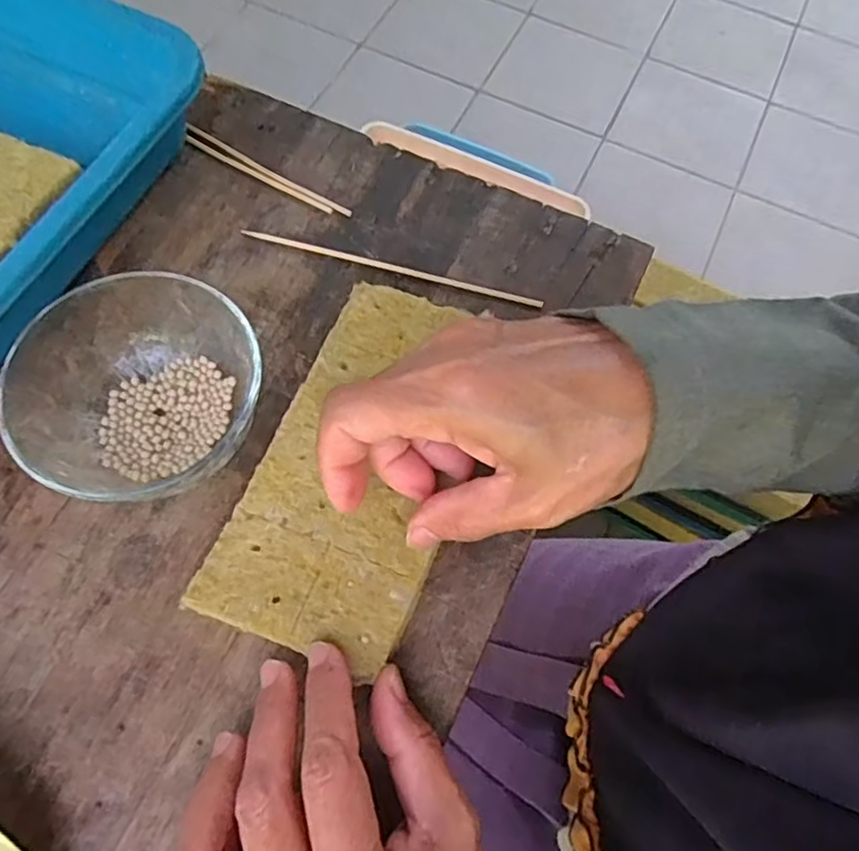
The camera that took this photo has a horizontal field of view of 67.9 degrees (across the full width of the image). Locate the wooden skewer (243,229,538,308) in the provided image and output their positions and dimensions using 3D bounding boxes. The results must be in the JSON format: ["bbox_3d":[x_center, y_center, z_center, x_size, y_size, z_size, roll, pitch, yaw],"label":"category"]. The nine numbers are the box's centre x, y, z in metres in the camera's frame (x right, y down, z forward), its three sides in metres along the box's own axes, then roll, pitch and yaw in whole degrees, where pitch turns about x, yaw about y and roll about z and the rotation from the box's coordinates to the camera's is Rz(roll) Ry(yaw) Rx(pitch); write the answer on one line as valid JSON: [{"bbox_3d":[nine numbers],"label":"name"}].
[{"bbox_3d":[-0.018,-0.076,0.305,0.146,0.005,0.004,16,67,4],"label":"wooden skewer"}]

